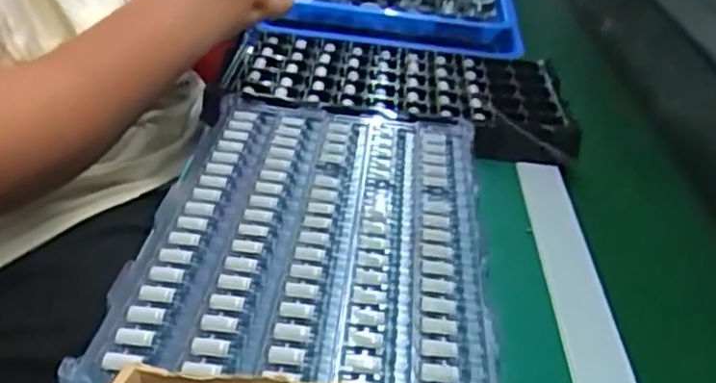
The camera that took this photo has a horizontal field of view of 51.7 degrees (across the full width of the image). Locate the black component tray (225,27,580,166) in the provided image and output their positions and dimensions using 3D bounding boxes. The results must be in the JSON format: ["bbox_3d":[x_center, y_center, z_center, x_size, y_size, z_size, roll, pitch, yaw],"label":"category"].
[{"bbox_3d":[0.042,-0.110,0.774,0.341,0.030,0.197,9,31,2],"label":"black component tray"}]

